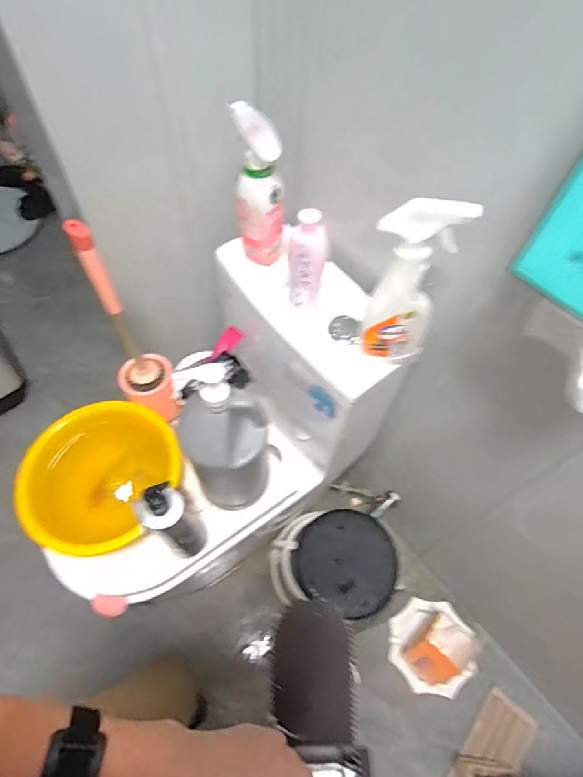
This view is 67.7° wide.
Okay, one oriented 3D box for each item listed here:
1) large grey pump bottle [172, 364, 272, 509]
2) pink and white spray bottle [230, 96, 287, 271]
[{"bbox_3d":[-0.099,0.107,0.731,0.132,0.351,0.102,-19,62,-13],"label":"large grey pump bottle"},{"bbox_3d":[-0.049,-0.303,0.682,0.074,0.226,0.066,-6,59,-6],"label":"pink and white spray bottle"}]

